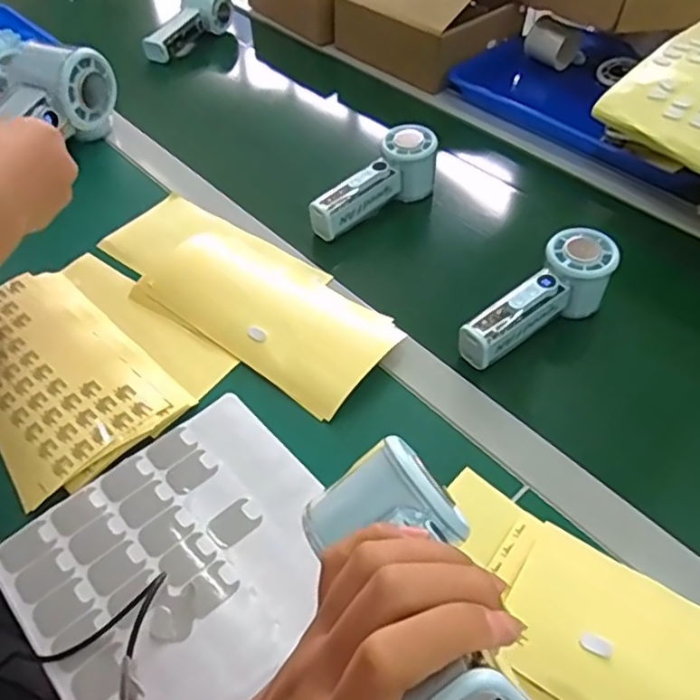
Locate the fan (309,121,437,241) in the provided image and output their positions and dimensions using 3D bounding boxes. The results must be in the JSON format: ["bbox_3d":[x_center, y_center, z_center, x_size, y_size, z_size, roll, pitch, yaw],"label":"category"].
[{"bbox_3d":[0.027,-0.168,0.639,0.043,0.065,0.145,35,58,28],"label":"fan"}]

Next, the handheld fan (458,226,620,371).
[{"bbox_3d":[0.159,-0.037,0.541,0.157,0.058,0.050,-37,56,-12],"label":"handheld fan"}]

